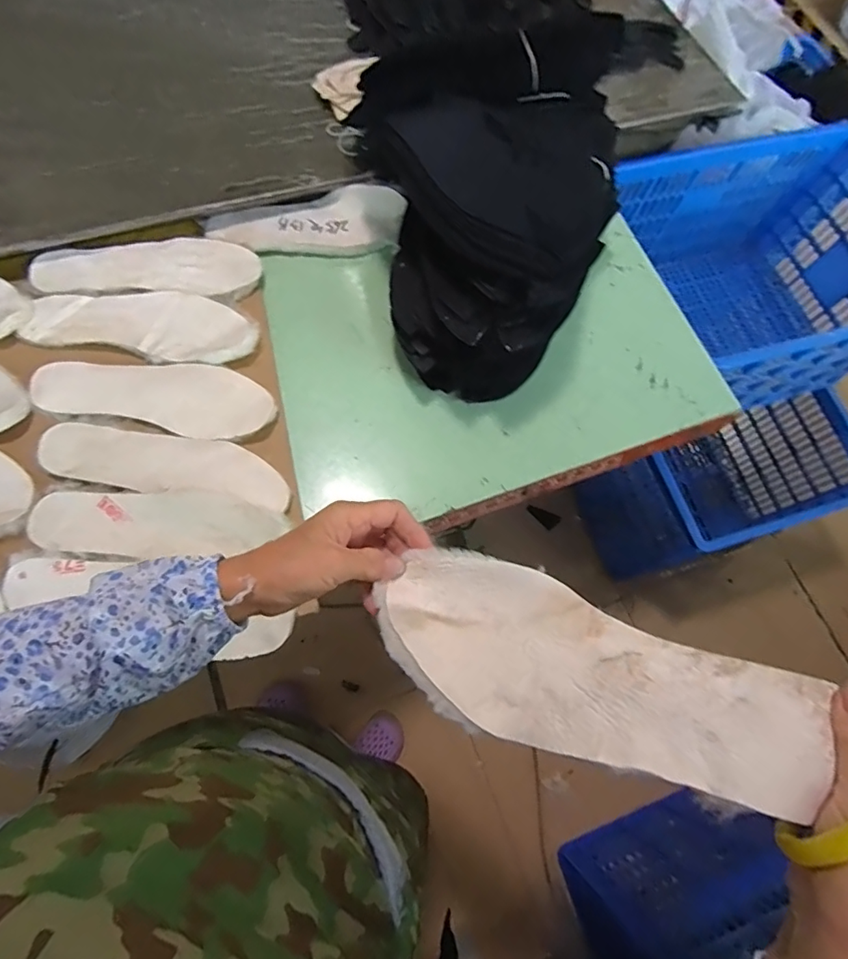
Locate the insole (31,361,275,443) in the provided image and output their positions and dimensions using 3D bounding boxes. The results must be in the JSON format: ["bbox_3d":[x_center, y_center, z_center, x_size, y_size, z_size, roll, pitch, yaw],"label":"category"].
[{"bbox_3d":[-0.317,-0.104,0.612,0.272,0.013,0.090,10,70,-2],"label":"insole"}]

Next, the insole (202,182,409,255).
[{"bbox_3d":[-0.161,-0.351,0.719,0.263,0.025,0.087,-14,90,-6],"label":"insole"}]

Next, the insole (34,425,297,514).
[{"bbox_3d":[-0.293,-0.017,0.594,0.276,0.021,0.073,9,72,-1],"label":"insole"}]

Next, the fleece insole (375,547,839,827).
[{"bbox_3d":[0.082,0.110,0.295,0.235,0.028,0.096,14,71,28],"label":"fleece insole"}]

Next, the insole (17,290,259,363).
[{"bbox_3d":[-0.349,-0.194,0.640,0.270,0.011,0.090,6,70,-4],"label":"insole"}]

